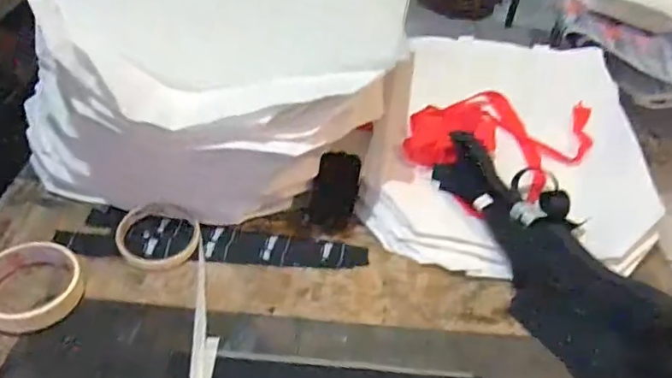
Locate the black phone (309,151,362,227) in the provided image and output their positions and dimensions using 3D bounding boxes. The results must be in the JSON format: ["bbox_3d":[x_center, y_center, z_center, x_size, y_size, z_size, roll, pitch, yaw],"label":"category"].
[{"bbox_3d":[0.000,-0.001,0.646,0.053,0.004,0.102,13,62,1],"label":"black phone"}]

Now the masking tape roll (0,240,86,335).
[{"bbox_3d":[-0.296,0.094,0.516,0.090,0.030,0.090,4,42,-3],"label":"masking tape roll"}]

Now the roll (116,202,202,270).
[{"bbox_3d":[-0.192,0.049,0.579,0.086,0.016,0.084,4,42,-3],"label":"roll"}]

